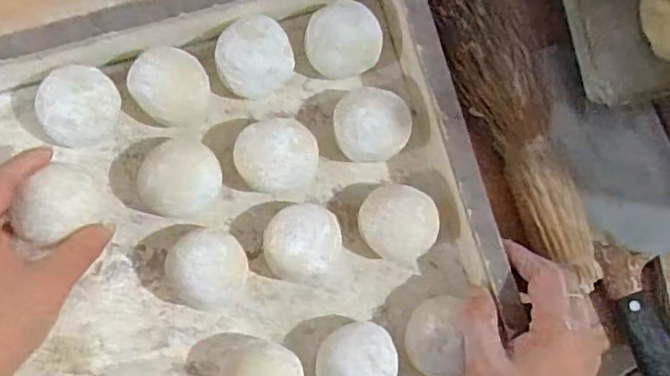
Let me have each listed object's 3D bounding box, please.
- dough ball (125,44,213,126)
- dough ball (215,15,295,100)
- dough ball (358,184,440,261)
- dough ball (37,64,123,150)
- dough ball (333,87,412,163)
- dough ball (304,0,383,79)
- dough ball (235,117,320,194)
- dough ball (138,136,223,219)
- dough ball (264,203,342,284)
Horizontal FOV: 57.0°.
[{"bbox_3d":[-0.117,-0.070,0.440,0.056,0.055,0.053,45,83,2],"label":"dough ball"},{"bbox_3d":[-0.057,-0.093,0.444,0.052,0.051,0.051,0,84,-4],"label":"dough ball"},{"bbox_3d":[0.043,0.025,0.439,0.051,0.049,0.051,0,84,-4],"label":"dough ball"},{"bbox_3d":[-0.179,-0.056,0.433,0.051,0.053,0.056,27,83,-1],"label":"dough ball"},{"bbox_3d":[0.026,-0.043,0.441,0.051,0.052,0.050,0,84,-4],"label":"dough ball"},{"bbox_3d":[0.005,-0.105,0.448,0.053,0.048,0.049,0,84,-4],"label":"dough ball"},{"bbox_3d":[-0.041,-0.021,0.437,0.056,0.050,0.048,-13,85,-5],"label":"dough ball"},{"bbox_3d":[-0.108,-0.006,0.435,0.053,0.047,0.054,0,84,-4],"label":"dough ball"},{"bbox_3d":[-0.023,0.039,0.434,0.051,0.048,0.052,0,84,-4],"label":"dough ball"}]

